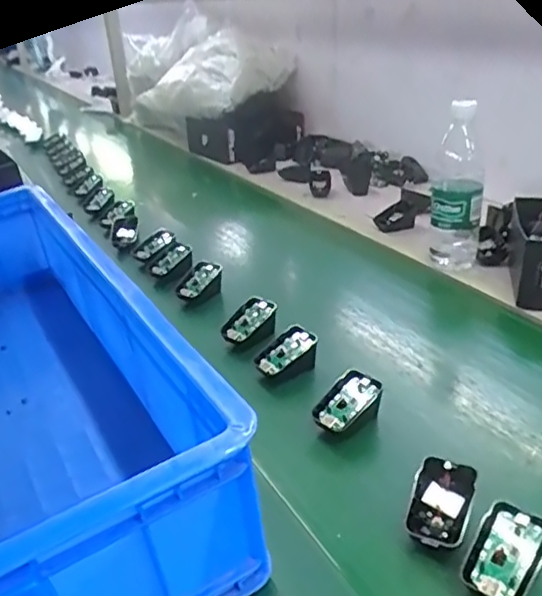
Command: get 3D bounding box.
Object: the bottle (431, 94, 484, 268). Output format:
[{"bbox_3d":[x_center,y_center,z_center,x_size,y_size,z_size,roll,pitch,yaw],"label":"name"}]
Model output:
[{"bbox_3d":[0.260,-0.154,0.849,0.064,0.230,0.075,4,28,18],"label":"bottle"}]

